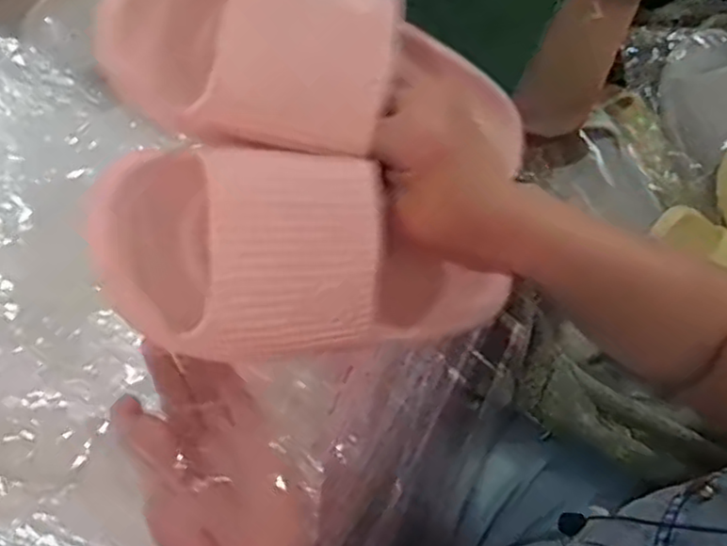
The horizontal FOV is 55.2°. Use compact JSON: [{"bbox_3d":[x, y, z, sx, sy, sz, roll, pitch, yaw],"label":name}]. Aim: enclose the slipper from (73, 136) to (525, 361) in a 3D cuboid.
[{"bbox_3d":[-0.010,-0.004,0.364,0.245,0.089,0.090,13,64,-31],"label":"slipper"}]

